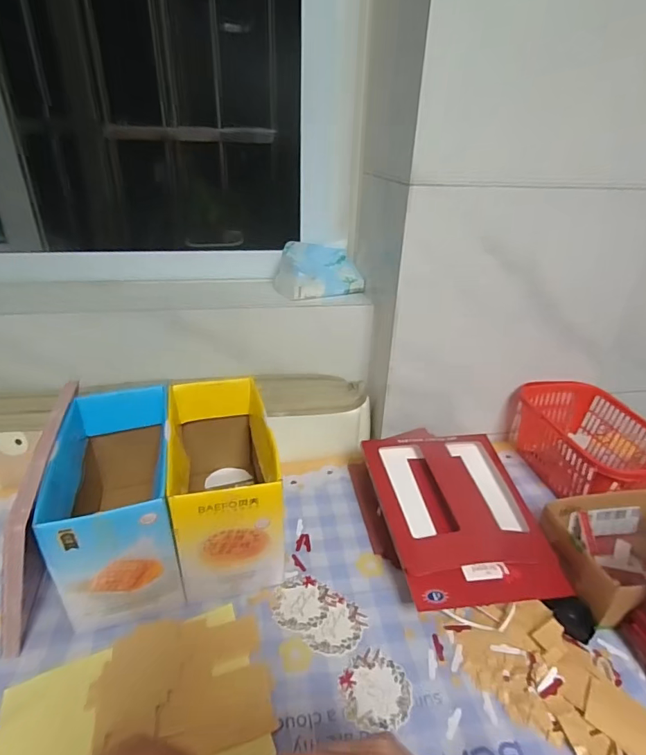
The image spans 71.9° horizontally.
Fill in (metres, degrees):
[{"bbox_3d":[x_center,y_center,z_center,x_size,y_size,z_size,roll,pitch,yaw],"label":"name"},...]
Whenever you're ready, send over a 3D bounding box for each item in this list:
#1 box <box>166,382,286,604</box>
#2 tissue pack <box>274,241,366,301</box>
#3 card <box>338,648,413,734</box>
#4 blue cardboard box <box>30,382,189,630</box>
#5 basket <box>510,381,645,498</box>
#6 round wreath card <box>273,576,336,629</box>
[{"bbox_3d":[-0.122,0.123,0.550,0.108,0.149,0.220,-6,30,-14],"label":"box"},{"bbox_3d":[-0.007,-0.182,0.737,0.137,0.075,0.081,-8,31,-16],"label":"tissue pack"},{"bbox_3d":[0.050,0.294,0.423,0.065,0.004,0.068,1,29,-1],"label":"card"},{"bbox_3d":[-0.234,0.132,0.524,0.112,0.151,0.238,-8,31,-17],"label":"blue cardboard box"},{"bbox_3d":[0.396,0.106,0.675,0.149,0.106,0.232,-7,30,-15],"label":"basket"},{"bbox_3d":[-0.022,0.250,0.498,0.067,0.004,0.063,1,29,-2],"label":"round wreath card"}]

